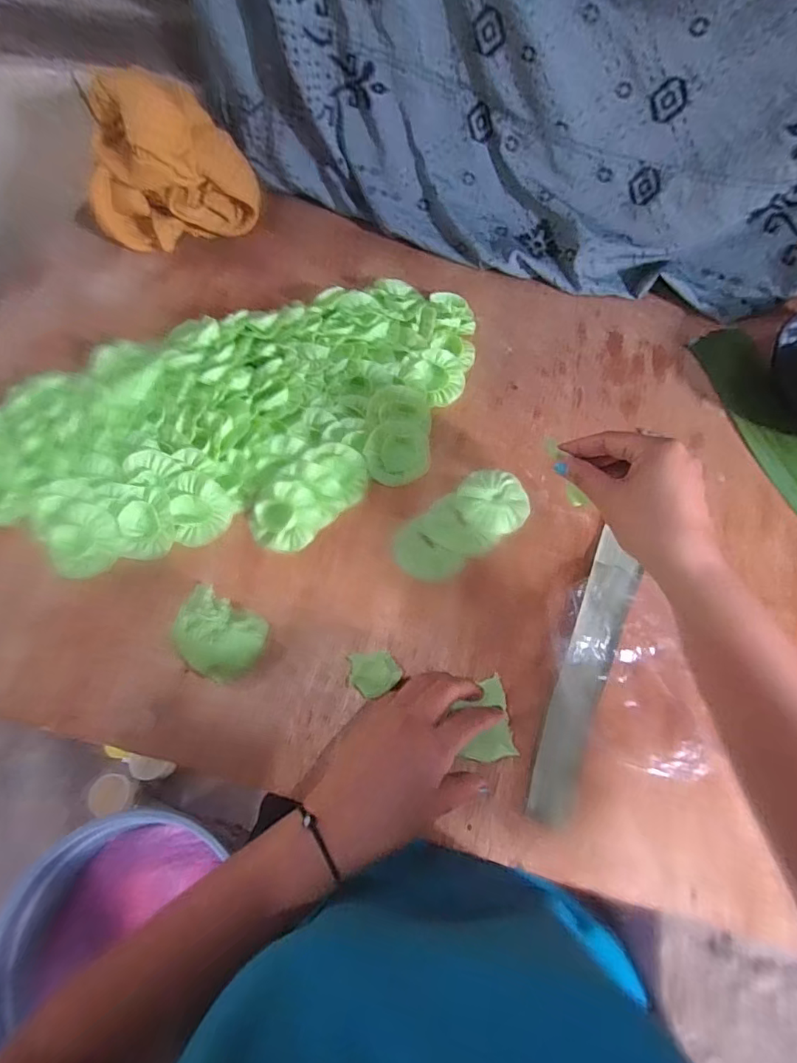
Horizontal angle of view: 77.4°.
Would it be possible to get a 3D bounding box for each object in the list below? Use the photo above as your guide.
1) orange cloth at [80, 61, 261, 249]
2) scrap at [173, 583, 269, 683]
[{"bbox_3d":[-0.290,-0.448,0.618,0.211,0.161,0.088,-13,69,-5],"label":"orange cloth"},{"bbox_3d":[-0.153,0.091,0.429,0.077,0.051,0.061,26,71,10],"label":"scrap"}]

